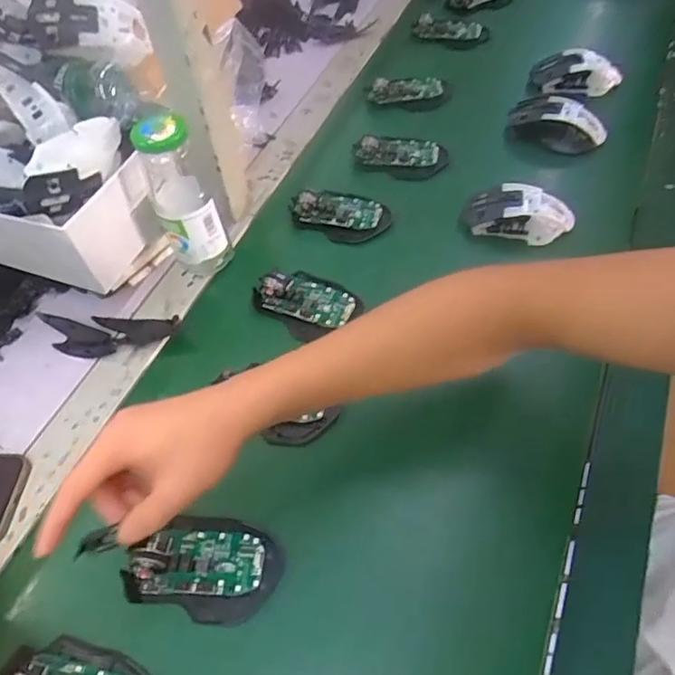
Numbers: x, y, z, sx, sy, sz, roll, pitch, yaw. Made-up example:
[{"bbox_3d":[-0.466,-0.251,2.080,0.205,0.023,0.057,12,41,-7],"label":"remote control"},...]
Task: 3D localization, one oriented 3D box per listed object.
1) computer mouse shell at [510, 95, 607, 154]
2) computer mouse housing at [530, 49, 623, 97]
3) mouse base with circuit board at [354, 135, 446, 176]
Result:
[{"bbox_3d":[0.263,-0.257,0.678,0.109,0.035,0.052,10,54,10],"label":"computer mouse shell"},{"bbox_3d":[0.310,-0.341,0.732,0.107,0.032,0.056,-2,53,1],"label":"computer mouse housing"},{"bbox_3d":[0.078,-0.228,0.701,0.112,0.022,0.047,16,55,14],"label":"mouse base with circuit board"}]

